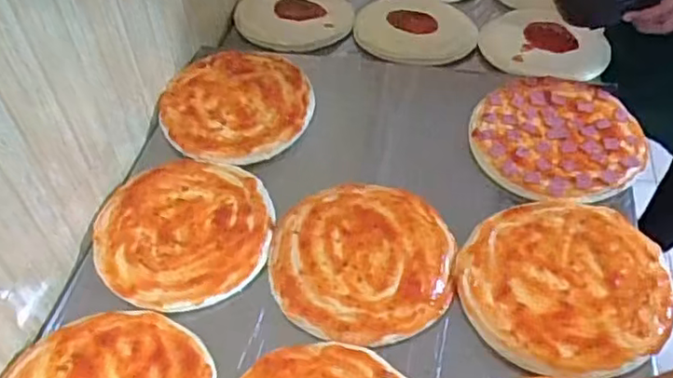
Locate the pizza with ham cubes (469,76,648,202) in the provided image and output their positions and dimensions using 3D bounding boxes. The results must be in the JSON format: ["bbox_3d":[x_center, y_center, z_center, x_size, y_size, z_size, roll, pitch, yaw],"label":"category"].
[{"bbox_3d":[0.271,-0.070,0.759,0.201,0.011,0.198,-3,49,1],"label":"pizza with ham cubes"}]

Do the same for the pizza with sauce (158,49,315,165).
[{"bbox_3d":[-0.130,-0.116,0.816,0.192,0.017,0.195,-2,49,2],"label":"pizza with sauce"}]

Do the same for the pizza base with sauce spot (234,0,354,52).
[{"bbox_3d":[-0.075,-0.301,1.044,0.188,0.019,0.179,-14,50,-9],"label":"pizza base with sauce spot"}]

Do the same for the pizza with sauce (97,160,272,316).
[{"bbox_3d":[-0.171,0.040,0.691,0.188,0.013,0.191,6,50,8],"label":"pizza with sauce"}]

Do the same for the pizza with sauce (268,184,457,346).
[{"bbox_3d":[0.030,0.074,0.662,0.195,0.021,0.183,-2,49,2],"label":"pizza with sauce"}]

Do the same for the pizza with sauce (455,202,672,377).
[{"bbox_3d":[0.235,0.096,0.631,0.209,0.021,0.191,-2,49,2],"label":"pizza with sauce"}]

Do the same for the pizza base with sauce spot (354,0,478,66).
[{"bbox_3d":[0.131,-0.270,1.015,0.192,0.020,0.184,9,50,10],"label":"pizza base with sauce spot"}]

